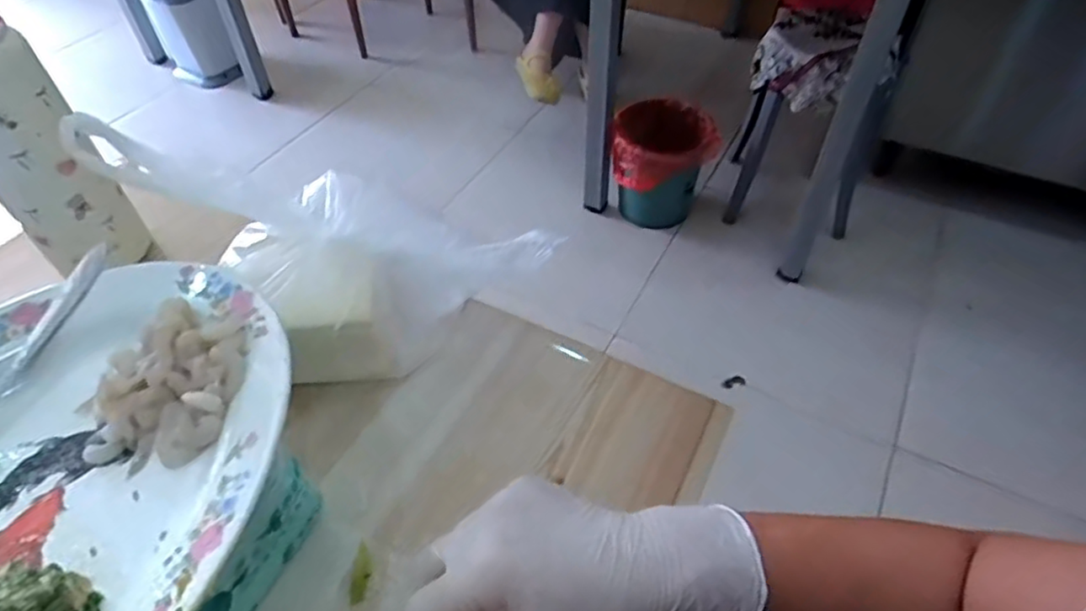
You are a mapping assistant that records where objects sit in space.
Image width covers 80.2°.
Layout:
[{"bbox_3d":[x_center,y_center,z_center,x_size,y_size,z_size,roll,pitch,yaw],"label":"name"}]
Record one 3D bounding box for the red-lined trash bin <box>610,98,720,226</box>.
[{"bbox_3d":[0.285,-0.349,1.603,0.229,0.323,0.216,4,49,3],"label":"red-lined trash bin"}]

